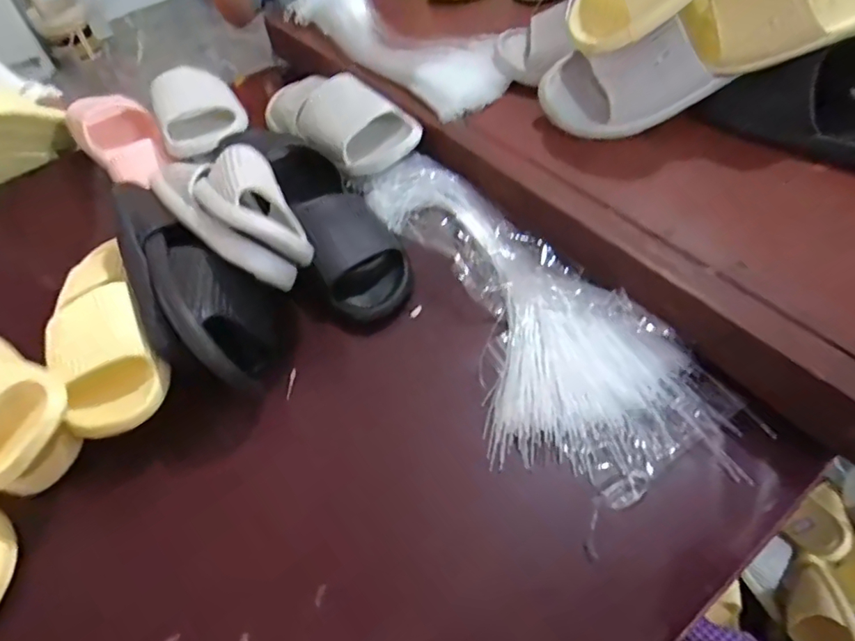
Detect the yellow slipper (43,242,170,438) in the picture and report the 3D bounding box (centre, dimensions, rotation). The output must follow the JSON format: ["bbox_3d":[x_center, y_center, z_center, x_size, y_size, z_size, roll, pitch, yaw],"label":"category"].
[{"bbox_3d":[-0.324,-0.003,0.531,0.089,0.057,0.241,-27,54,-14],"label":"yellow slipper"}]

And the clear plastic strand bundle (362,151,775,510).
[{"bbox_3d":[0.092,-0.026,0.552,0.197,0.043,0.459,-24,53,-12],"label":"clear plastic strand bundle"}]

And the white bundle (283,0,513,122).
[{"bbox_3d":[-0.045,-0.408,0.768,0.137,0.047,0.409,-34,56,-19],"label":"white bundle"}]

